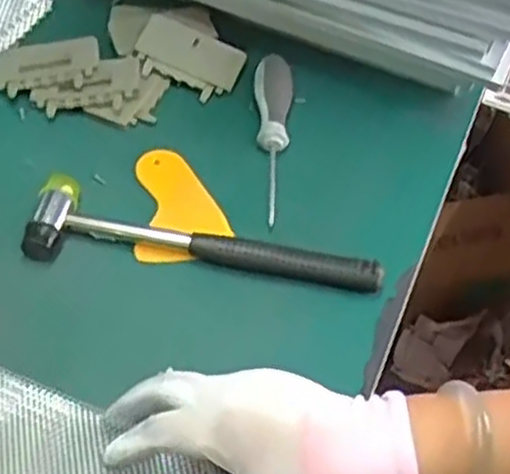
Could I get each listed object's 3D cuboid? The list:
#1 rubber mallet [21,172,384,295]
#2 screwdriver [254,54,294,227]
[{"bbox_3d":[-0.034,0.003,0.550,0.242,0.023,0.056,8,55,1],"label":"rubber mallet"},{"bbox_3d":[0.014,-0.077,0.608,0.028,0.019,0.137,2,69,-3],"label":"screwdriver"}]

